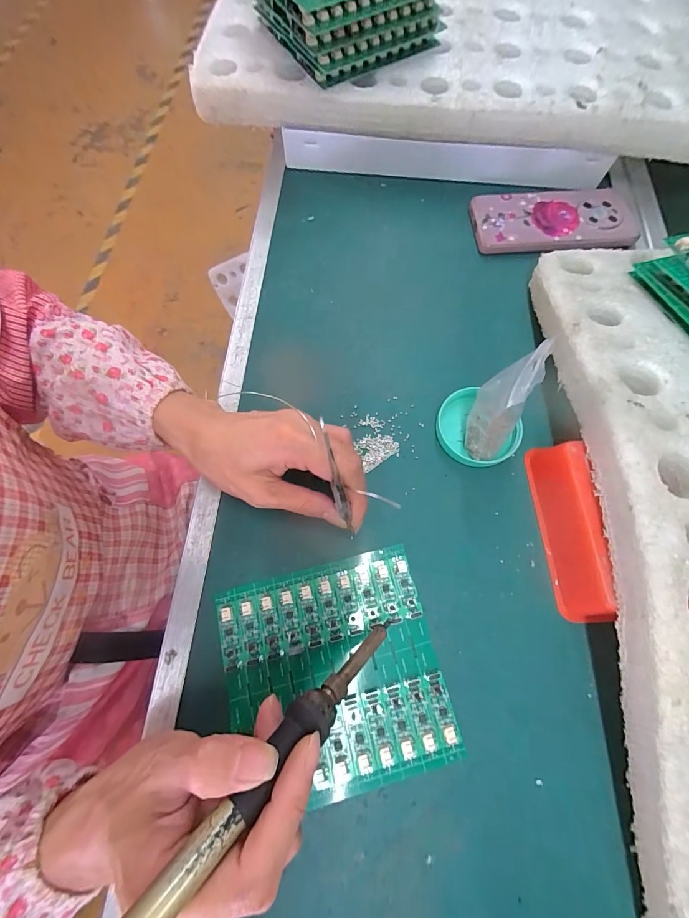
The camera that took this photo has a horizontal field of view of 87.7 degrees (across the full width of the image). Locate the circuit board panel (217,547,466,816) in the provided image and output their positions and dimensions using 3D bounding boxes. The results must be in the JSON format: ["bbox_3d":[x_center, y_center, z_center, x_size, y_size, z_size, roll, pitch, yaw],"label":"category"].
[{"bbox_3d":[-0.008,0.141,0.236,0.136,0.008,0.132,-14,70,-5],"label":"circuit board panel"}]

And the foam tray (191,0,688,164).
[{"bbox_3d":[0.137,-0.492,0.398,0.546,0.040,0.360,6,70,3],"label":"foam tray"}]

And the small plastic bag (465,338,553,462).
[{"bbox_3d":[0.115,-0.039,0.257,0.038,0.088,0.056,12,70,5],"label":"small plastic bag"}]

